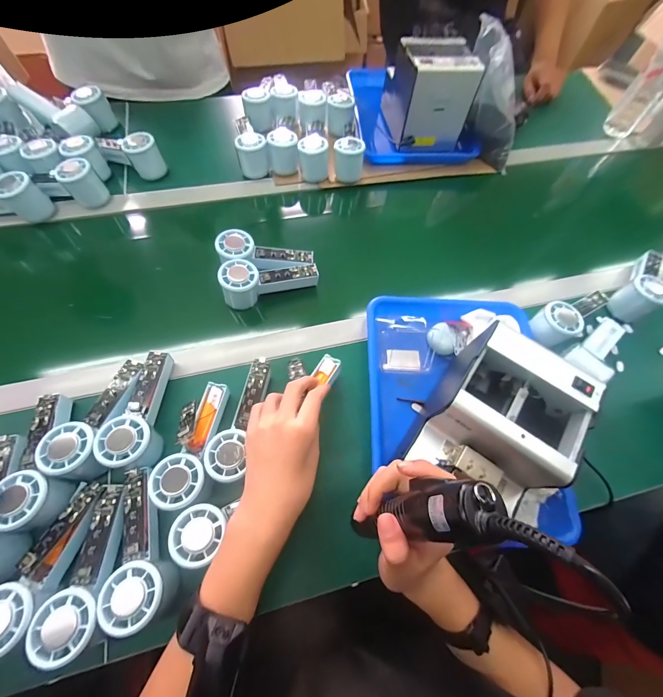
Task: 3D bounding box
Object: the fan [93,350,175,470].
[{"bbox_3d":[-0.244,0.073,0.396,0.052,0.051,0.147,-4,65,-5],"label":"fan"}]

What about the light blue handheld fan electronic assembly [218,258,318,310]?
[{"bbox_3d":[-0.094,-0.104,0.493,0.145,0.065,0.049,-9,66,-8],"label":"light blue handheld fan electronic assembly"}]

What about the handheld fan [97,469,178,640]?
[{"bbox_3d":[-0.206,0.209,0.343,0.057,0.055,0.148,-13,66,-9],"label":"handheld fan"}]

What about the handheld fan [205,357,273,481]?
[{"bbox_3d":[-0.112,0.085,0.396,0.046,0.033,0.155,12,52,2],"label":"handheld fan"}]

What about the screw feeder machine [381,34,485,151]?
[{"bbox_3d":[0.192,-0.510,0.624,0.120,0.142,0.155,-7,66,-7],"label":"screw feeder machine"}]

